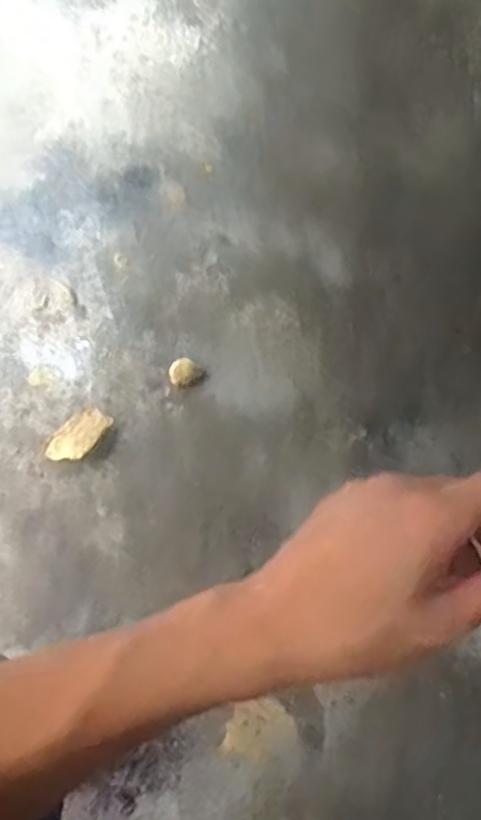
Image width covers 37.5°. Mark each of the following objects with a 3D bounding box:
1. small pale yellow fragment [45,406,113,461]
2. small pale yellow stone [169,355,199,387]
[{"bbox_3d":[-0.158,0.026,0.694,0.033,0.011,0.066,41,81,9],"label":"small pale yellow fragment"},{"bbox_3d":[-0.058,-0.039,0.717,0.029,0.006,0.028,0,77,1],"label":"small pale yellow stone"}]

